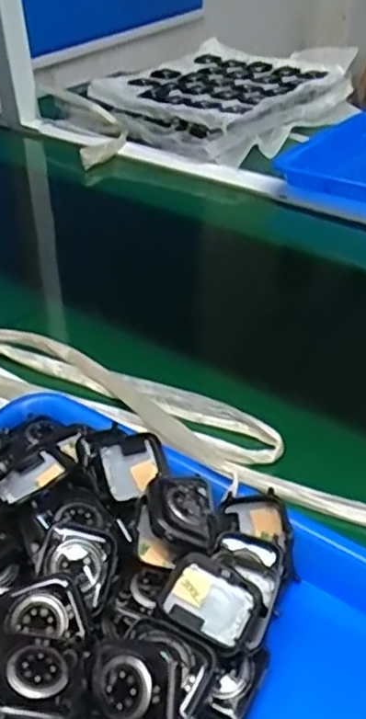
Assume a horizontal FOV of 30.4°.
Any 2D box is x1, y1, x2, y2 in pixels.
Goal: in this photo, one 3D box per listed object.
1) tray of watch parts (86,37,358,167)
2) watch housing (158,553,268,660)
[{"bbox_3d":[0.061,-0.396,1.000,0.289,0.066,0.345,23,44,31],"label":"tray of watch parts"},{"bbox_3d":[0.013,0.113,0.311,0.041,0.013,0.037,22,44,30],"label":"watch housing"}]

